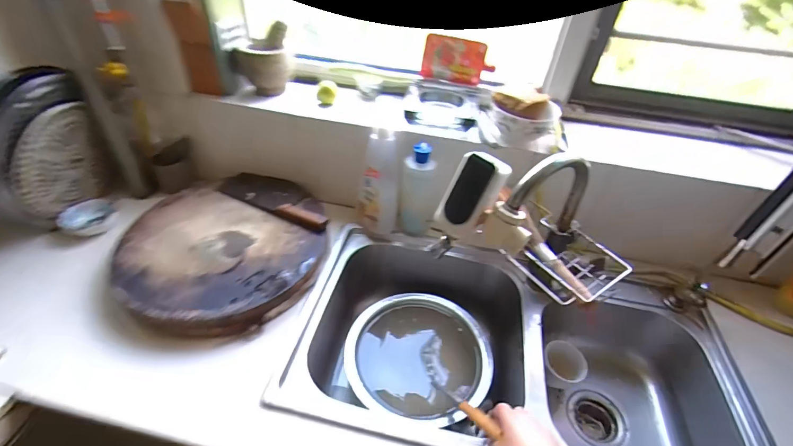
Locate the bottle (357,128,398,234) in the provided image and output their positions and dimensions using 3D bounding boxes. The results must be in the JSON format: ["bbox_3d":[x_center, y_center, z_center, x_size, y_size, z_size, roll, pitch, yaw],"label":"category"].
[{"bbox_3d":[-0.038,-0.079,0.784,0.083,0.214,0.074,2,42,-4],"label":"bottle"}]

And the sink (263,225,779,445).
[{"bbox_3d":[0.210,0.254,0.750,0.736,0.213,0.457,12,43,8],"label":"sink"}]

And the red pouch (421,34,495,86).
[{"bbox_3d":[0.132,-0.352,0.813,0.146,0.090,0.017,12,43,7],"label":"red pouch"}]

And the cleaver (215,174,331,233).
[{"bbox_3d":[-0.255,-0.064,0.831,0.281,0.027,0.106,21,44,17],"label":"cleaver"}]

